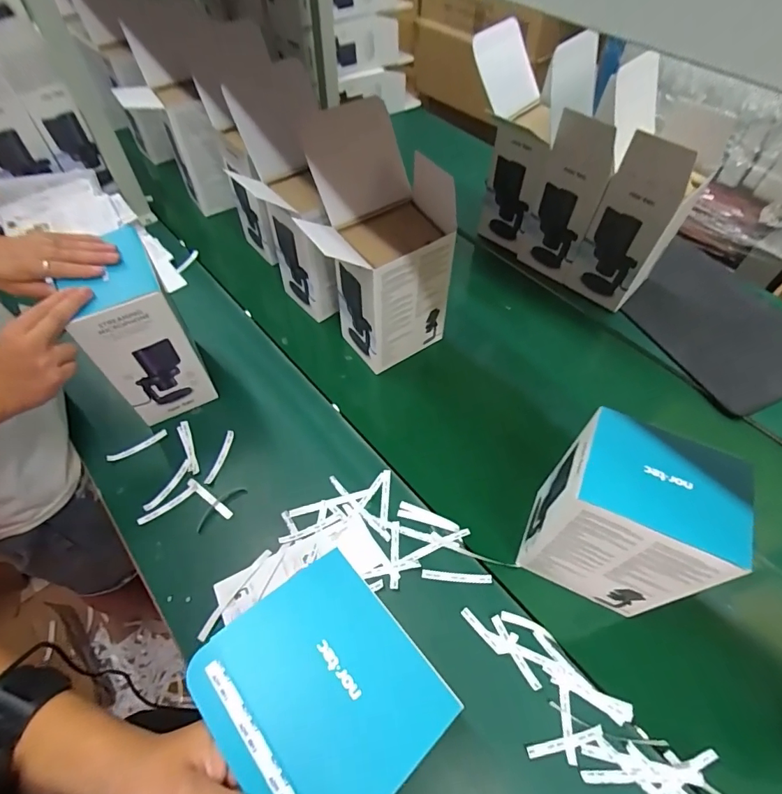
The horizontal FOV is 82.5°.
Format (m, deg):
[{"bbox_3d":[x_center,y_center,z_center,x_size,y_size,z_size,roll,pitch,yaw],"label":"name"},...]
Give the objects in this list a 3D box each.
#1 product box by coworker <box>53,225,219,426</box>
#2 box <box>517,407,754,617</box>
[{"bbox_3d":[-0.365,-0.086,0.667,0.111,0.245,0.145,-26,59,-15],"label":"product box by coworker"},{"bbox_3d":[0.257,0.141,0.507,0.155,0.226,0.116,22,59,14],"label":"box"}]

